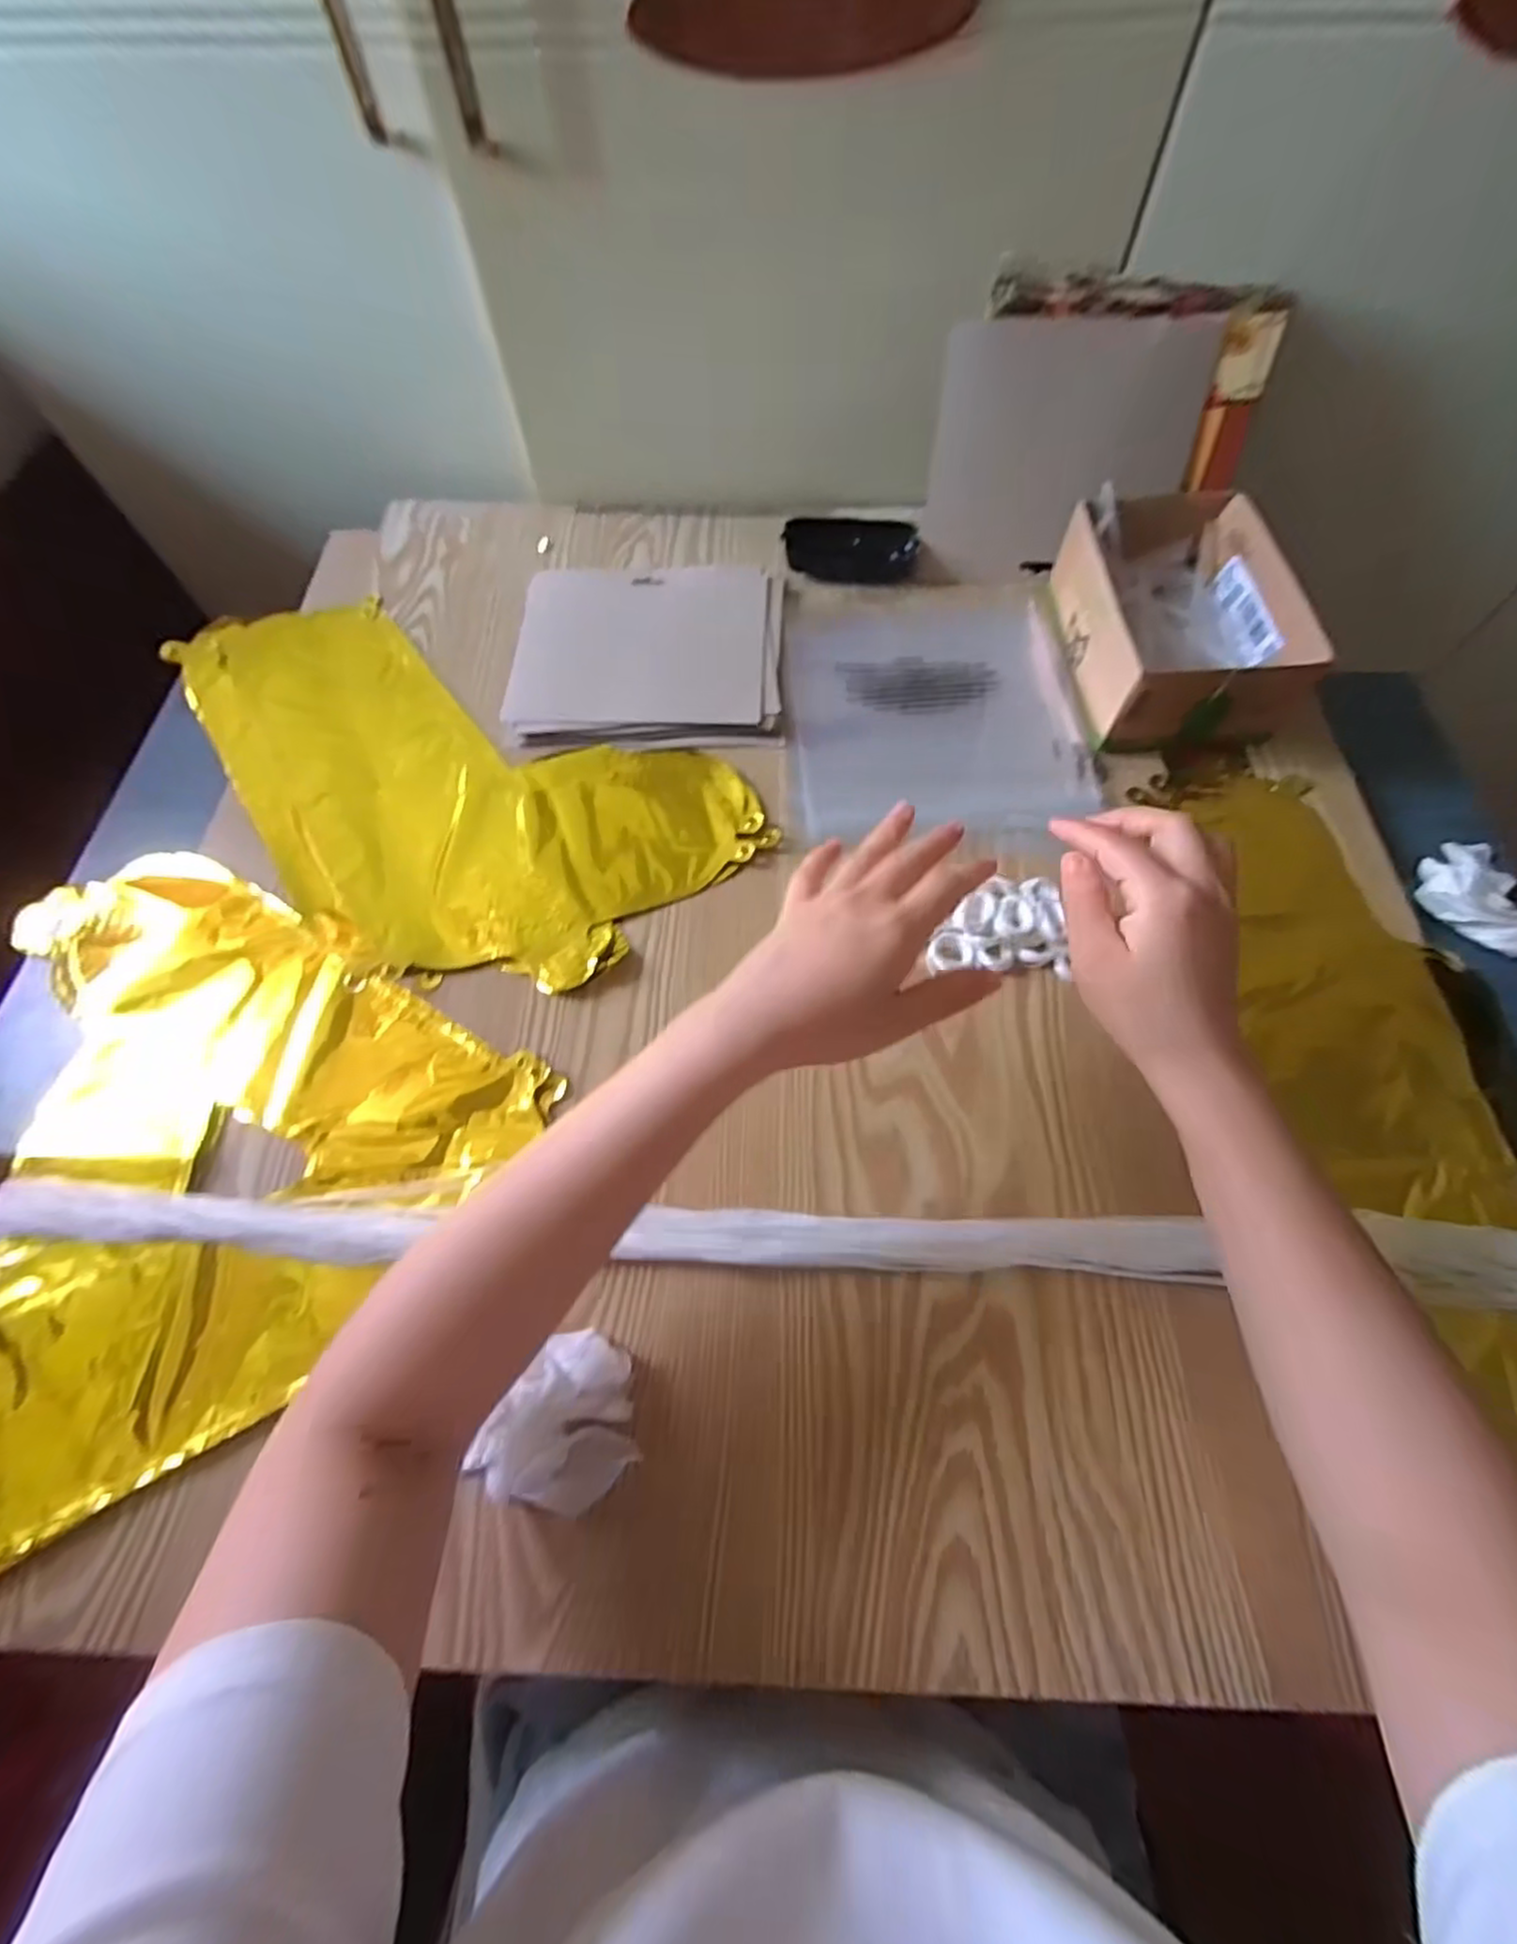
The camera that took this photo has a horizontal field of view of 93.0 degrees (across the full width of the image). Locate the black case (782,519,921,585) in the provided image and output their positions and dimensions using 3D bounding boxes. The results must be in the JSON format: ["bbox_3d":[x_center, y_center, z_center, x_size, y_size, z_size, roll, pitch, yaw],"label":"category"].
[{"bbox_3d":[0.078,-0.355,0.600,0.109,0.022,0.064,-3,63,-1],"label":"black case"}]

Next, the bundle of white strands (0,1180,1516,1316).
[{"bbox_3d":[0.003,0.137,0.369,0.817,0.018,0.039,3,63,1],"label":"bundle of white strands"}]

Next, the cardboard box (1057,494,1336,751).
[{"bbox_3d":[0.302,-0.255,0.524,0.134,0.073,0.195,-1,63,0],"label":"cardboard box"}]

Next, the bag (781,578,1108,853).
[{"bbox_3d":[0.131,-0.201,0.541,0.213,0.008,0.258,0,63,0],"label":"bag"}]

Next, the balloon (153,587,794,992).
[{"bbox_3d":[-0.232,-0.134,0.505,0.436,0.012,0.226,29,67,14],"label":"balloon"}]

